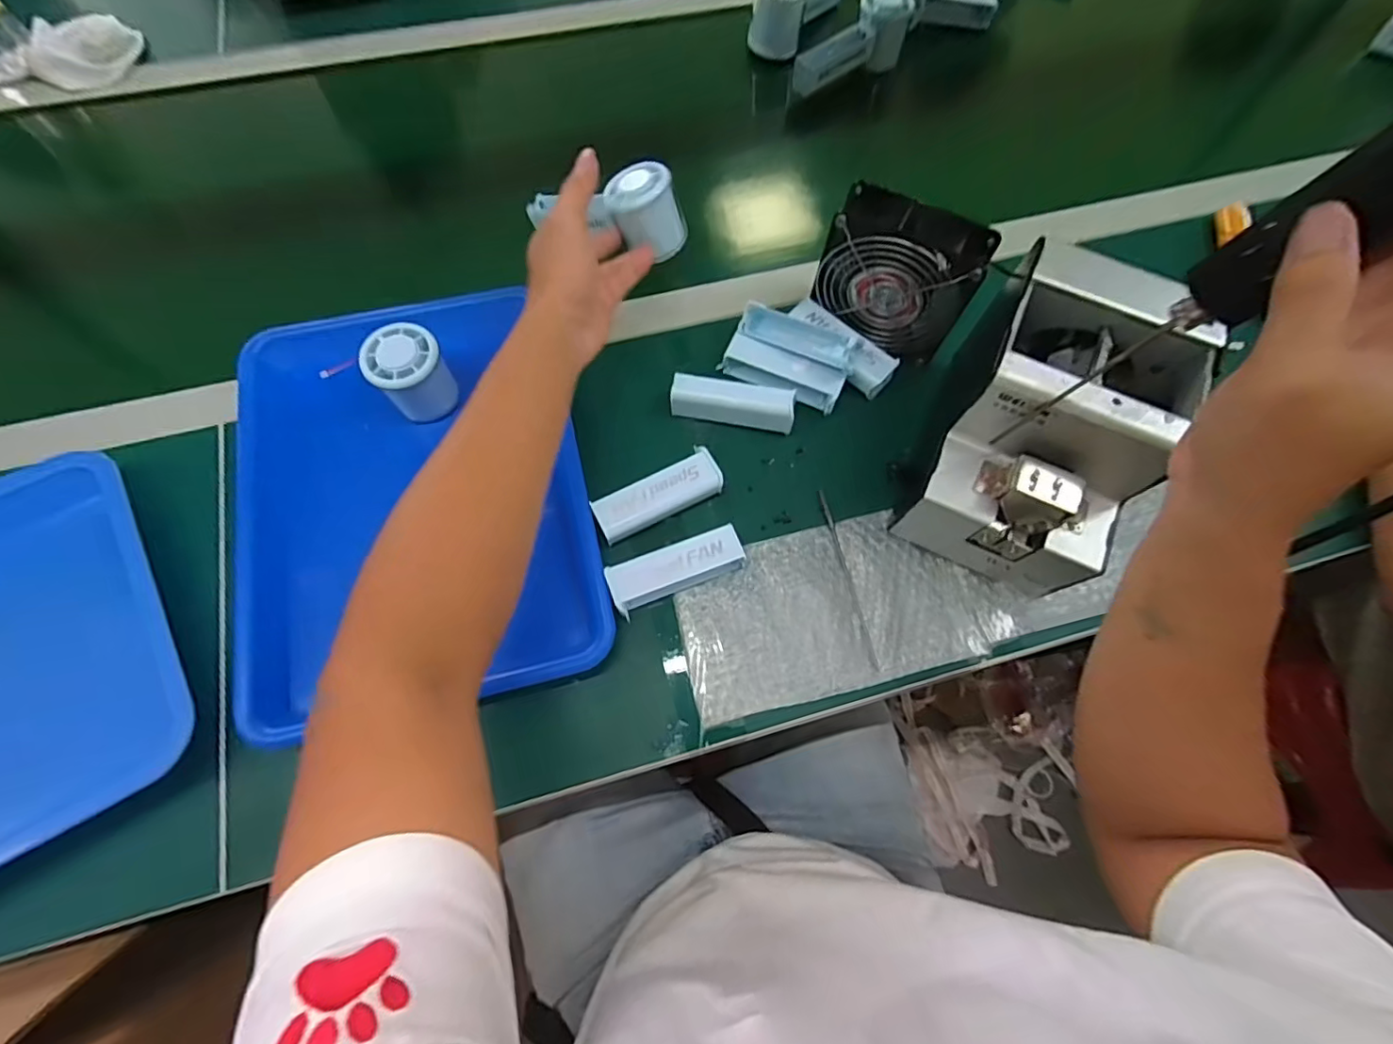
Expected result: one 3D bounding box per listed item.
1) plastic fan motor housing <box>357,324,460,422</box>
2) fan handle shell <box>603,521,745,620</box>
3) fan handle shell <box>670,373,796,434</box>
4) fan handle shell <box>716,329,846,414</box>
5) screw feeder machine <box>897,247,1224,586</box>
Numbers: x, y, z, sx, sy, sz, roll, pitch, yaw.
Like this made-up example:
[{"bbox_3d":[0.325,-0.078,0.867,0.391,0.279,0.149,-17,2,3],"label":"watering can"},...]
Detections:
[{"bbox_3d":[-0.223,-0.114,0.468,0.054,0.064,0.058,0,69,-1],"label":"plastic fan motor housing"},{"bbox_3d":[-0.014,0.035,0.436,0.100,0.030,0.031,-21,71,-9],"label":"fan handle shell"},{"bbox_3d":[0.030,-0.096,0.484,0.098,0.035,0.026,11,69,3],"label":"fan handle shell"},{"bbox_3d":[0.072,-0.127,0.501,0.101,0.027,0.029,25,71,8],"label":"fan handle shell"},{"bbox_3d":[0.245,-0.067,0.415,0.125,0.149,0.188,22,70,7],"label":"screw feeder machine"}]

